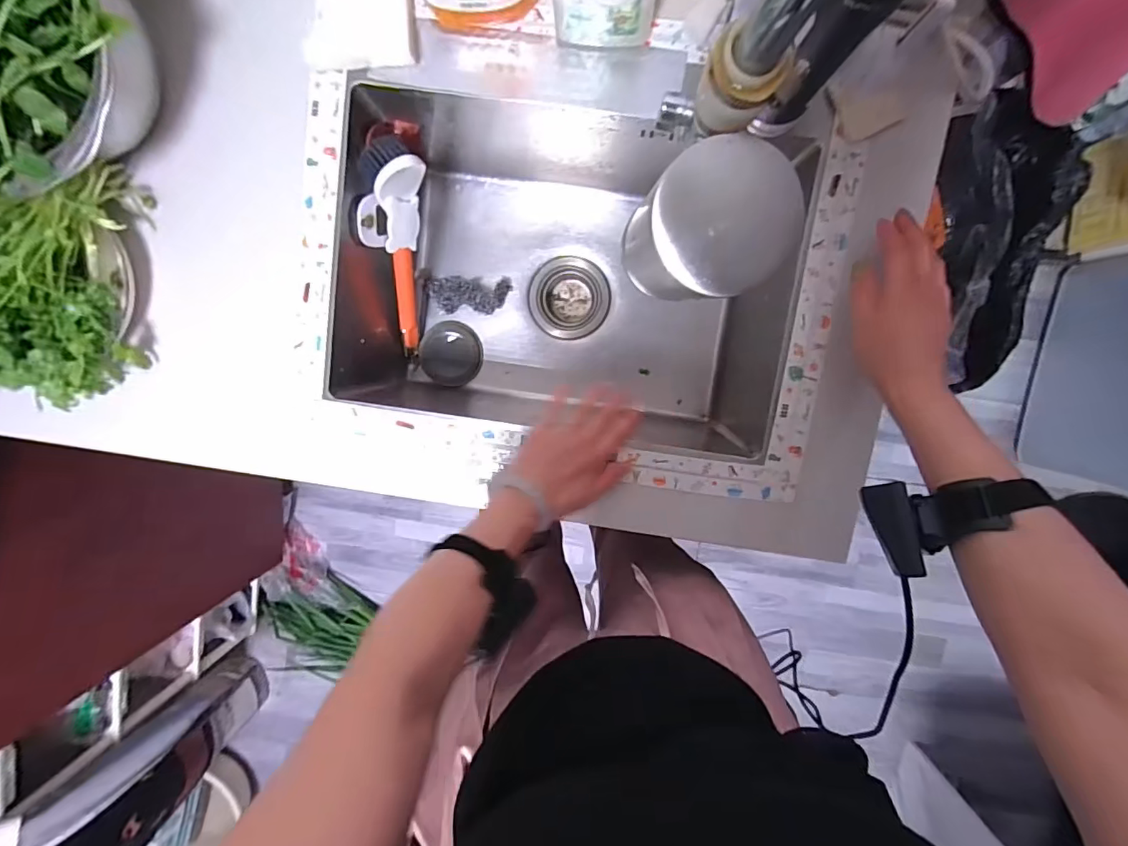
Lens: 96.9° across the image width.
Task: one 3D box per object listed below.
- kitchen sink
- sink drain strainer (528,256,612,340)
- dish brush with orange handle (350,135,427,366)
[{"bbox_3d":[0.005,-0.179,0.601,0.463,0.227,0.398,11,98,1],"label":"kitchen sink"},{"bbox_3d":[0.010,-0.176,0.716,0.111,0.067,0.109,0,98,2],"label":"sink drain strainer"},{"bbox_3d":[-0.191,-0.175,0.586,0.063,0.057,0.274,10,137,1],"label":"dish brush with orange handle"}]

